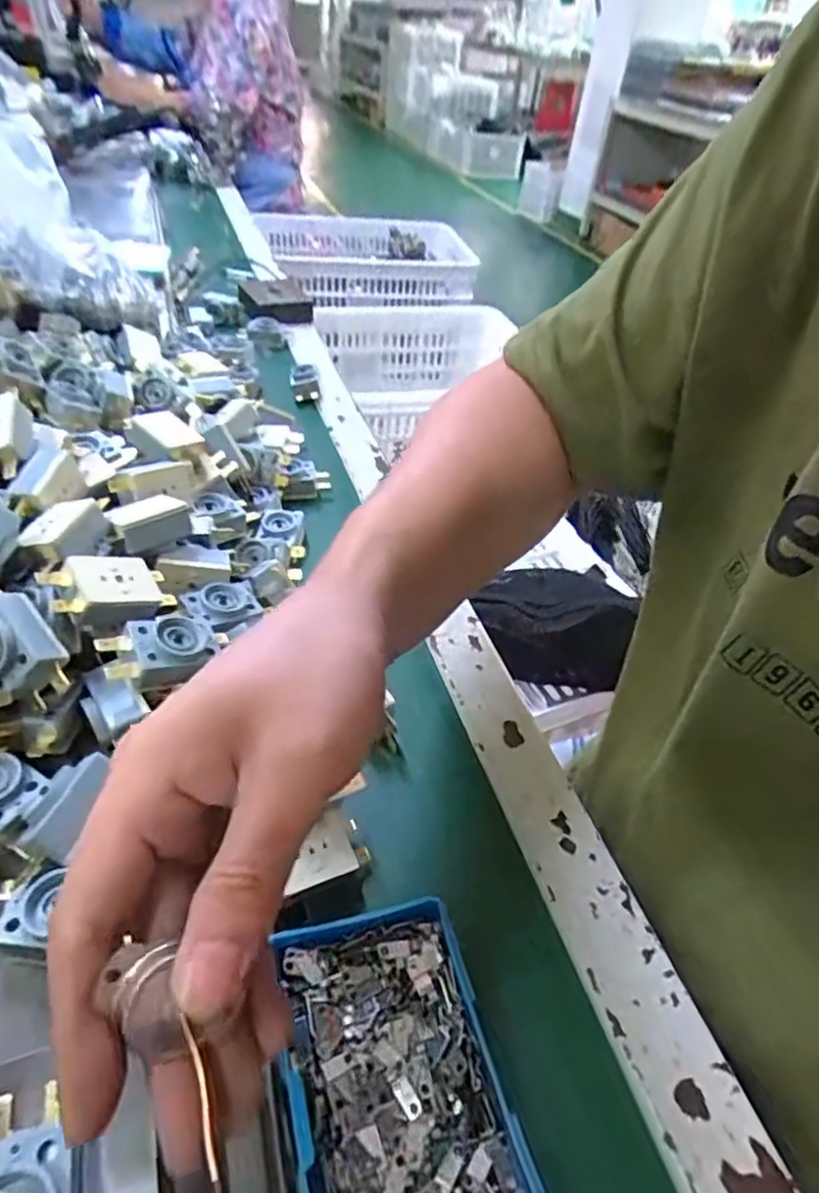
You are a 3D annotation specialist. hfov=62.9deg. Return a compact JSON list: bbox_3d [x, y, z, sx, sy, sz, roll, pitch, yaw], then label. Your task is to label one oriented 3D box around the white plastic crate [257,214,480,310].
[{"bbox_3d":[-0.114,-0.818,1.613,0.452,0.107,0.394,-10,43,-19],"label":"white plastic crate"}]

